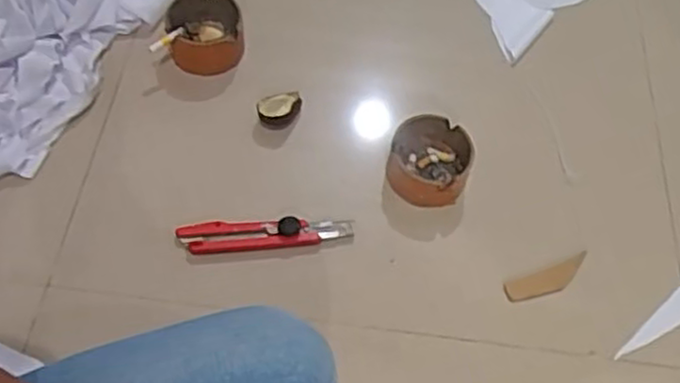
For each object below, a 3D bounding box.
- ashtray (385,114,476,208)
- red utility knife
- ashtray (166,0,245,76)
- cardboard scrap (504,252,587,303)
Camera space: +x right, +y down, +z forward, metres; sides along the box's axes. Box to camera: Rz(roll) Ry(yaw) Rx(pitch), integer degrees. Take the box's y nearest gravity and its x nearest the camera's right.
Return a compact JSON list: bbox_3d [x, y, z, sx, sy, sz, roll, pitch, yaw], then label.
[{"bbox_3d":[0.091,-0.029,0.720,0.080,0.041,0.084,2,58,-3],"label":"ashtray"},{"bbox_3d":[-0.069,0.041,0.677,0.164,0.018,0.029,-2,58,-6],"label":"red utility knife"},{"bbox_3d":[-0.149,-0.173,0.788,0.080,0.047,0.083,-7,59,-8],"label":"ashtray"},{"bbox_3d":[0.202,0.086,0.686,0.090,0.004,0.025,-18,61,-15],"label":"cardboard scrap"}]

